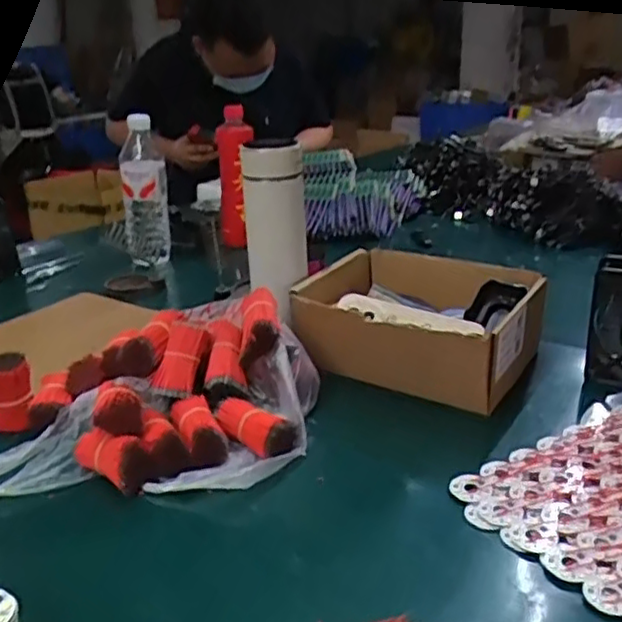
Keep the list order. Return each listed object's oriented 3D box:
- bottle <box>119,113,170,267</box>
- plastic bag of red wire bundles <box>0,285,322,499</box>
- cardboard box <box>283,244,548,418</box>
[{"bbox_3d":[-0.252,-0.178,1.011,0.070,0.207,0.084,-7,22,-13],"label":"bottle"},{"bbox_3d":[-0.145,0.070,0.615,0.291,0.102,0.226,-2,21,1],"label":"plastic bag of red wire bundles"},{"bbox_3d":[0.119,0.013,0.702,0.210,0.102,0.184,14,26,35],"label":"cardboard box"}]

